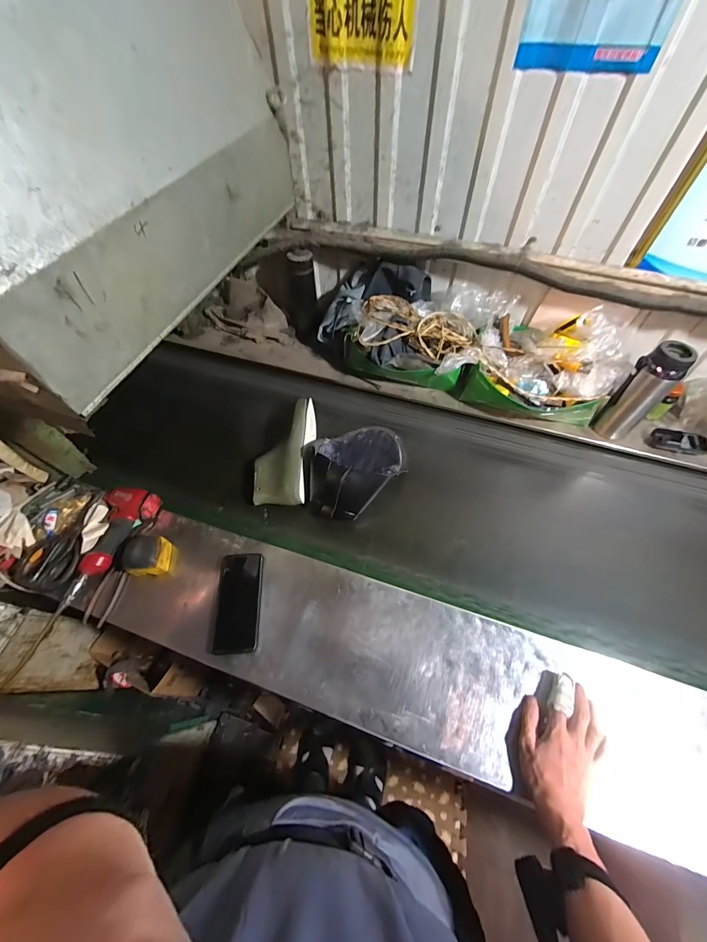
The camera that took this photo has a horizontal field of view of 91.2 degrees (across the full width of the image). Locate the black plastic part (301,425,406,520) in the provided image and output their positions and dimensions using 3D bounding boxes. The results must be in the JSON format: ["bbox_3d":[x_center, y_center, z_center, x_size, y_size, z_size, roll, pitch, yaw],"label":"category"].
[{"bbox_3d":[0.000,-0.022,0.759,0.192,0.114,0.247,14,60,9],"label":"black plastic part"}]

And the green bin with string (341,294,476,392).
[{"bbox_3d":[0.143,-0.312,0.878,0.327,0.155,0.180,12,60,8],"label":"green bin with string"}]

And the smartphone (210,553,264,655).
[{"bbox_3d":[-0.201,0.230,0.610,0.074,0.011,0.162,3,67,-10],"label":"smartphone"}]

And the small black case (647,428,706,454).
[{"bbox_3d":[0.740,-0.069,0.788,0.113,0.027,0.049,7,59,5],"label":"small black case"}]

